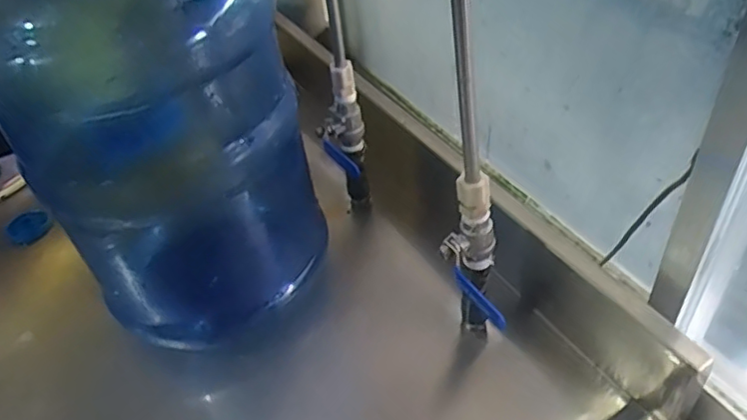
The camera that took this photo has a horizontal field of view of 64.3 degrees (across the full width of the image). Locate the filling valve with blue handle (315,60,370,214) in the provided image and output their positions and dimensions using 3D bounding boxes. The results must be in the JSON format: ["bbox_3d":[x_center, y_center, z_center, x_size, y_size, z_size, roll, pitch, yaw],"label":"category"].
[{"bbox_3d":[-0.036,-0.071,0.723,0.053,0.207,0.048,-5,41,0],"label":"filling valve with blue handle"}]

